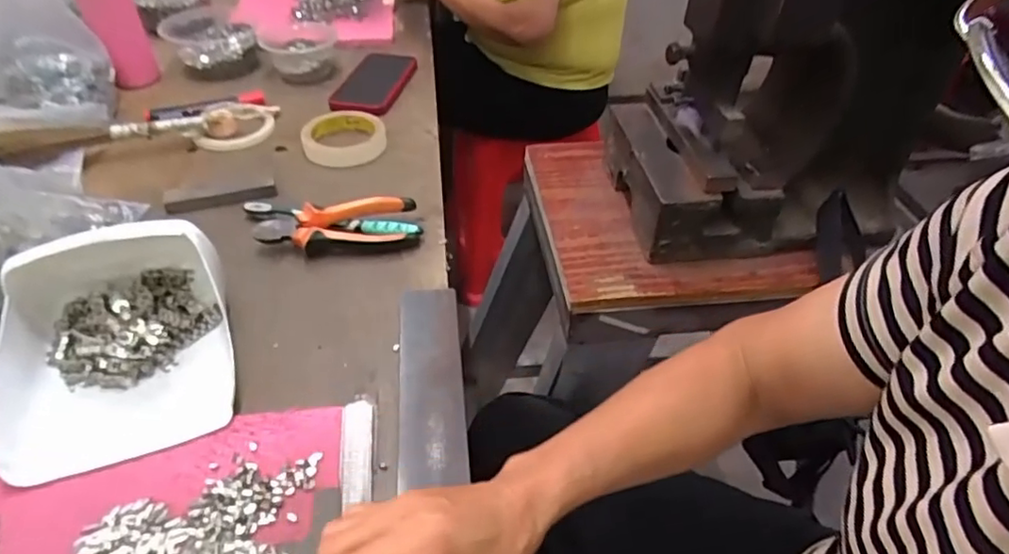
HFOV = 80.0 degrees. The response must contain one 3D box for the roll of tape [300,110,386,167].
[{"bbox_3d":[-0.194,-0.168,0.733,0.096,0.031,0.096,1,43,-1],"label":"roll of tape"}]

